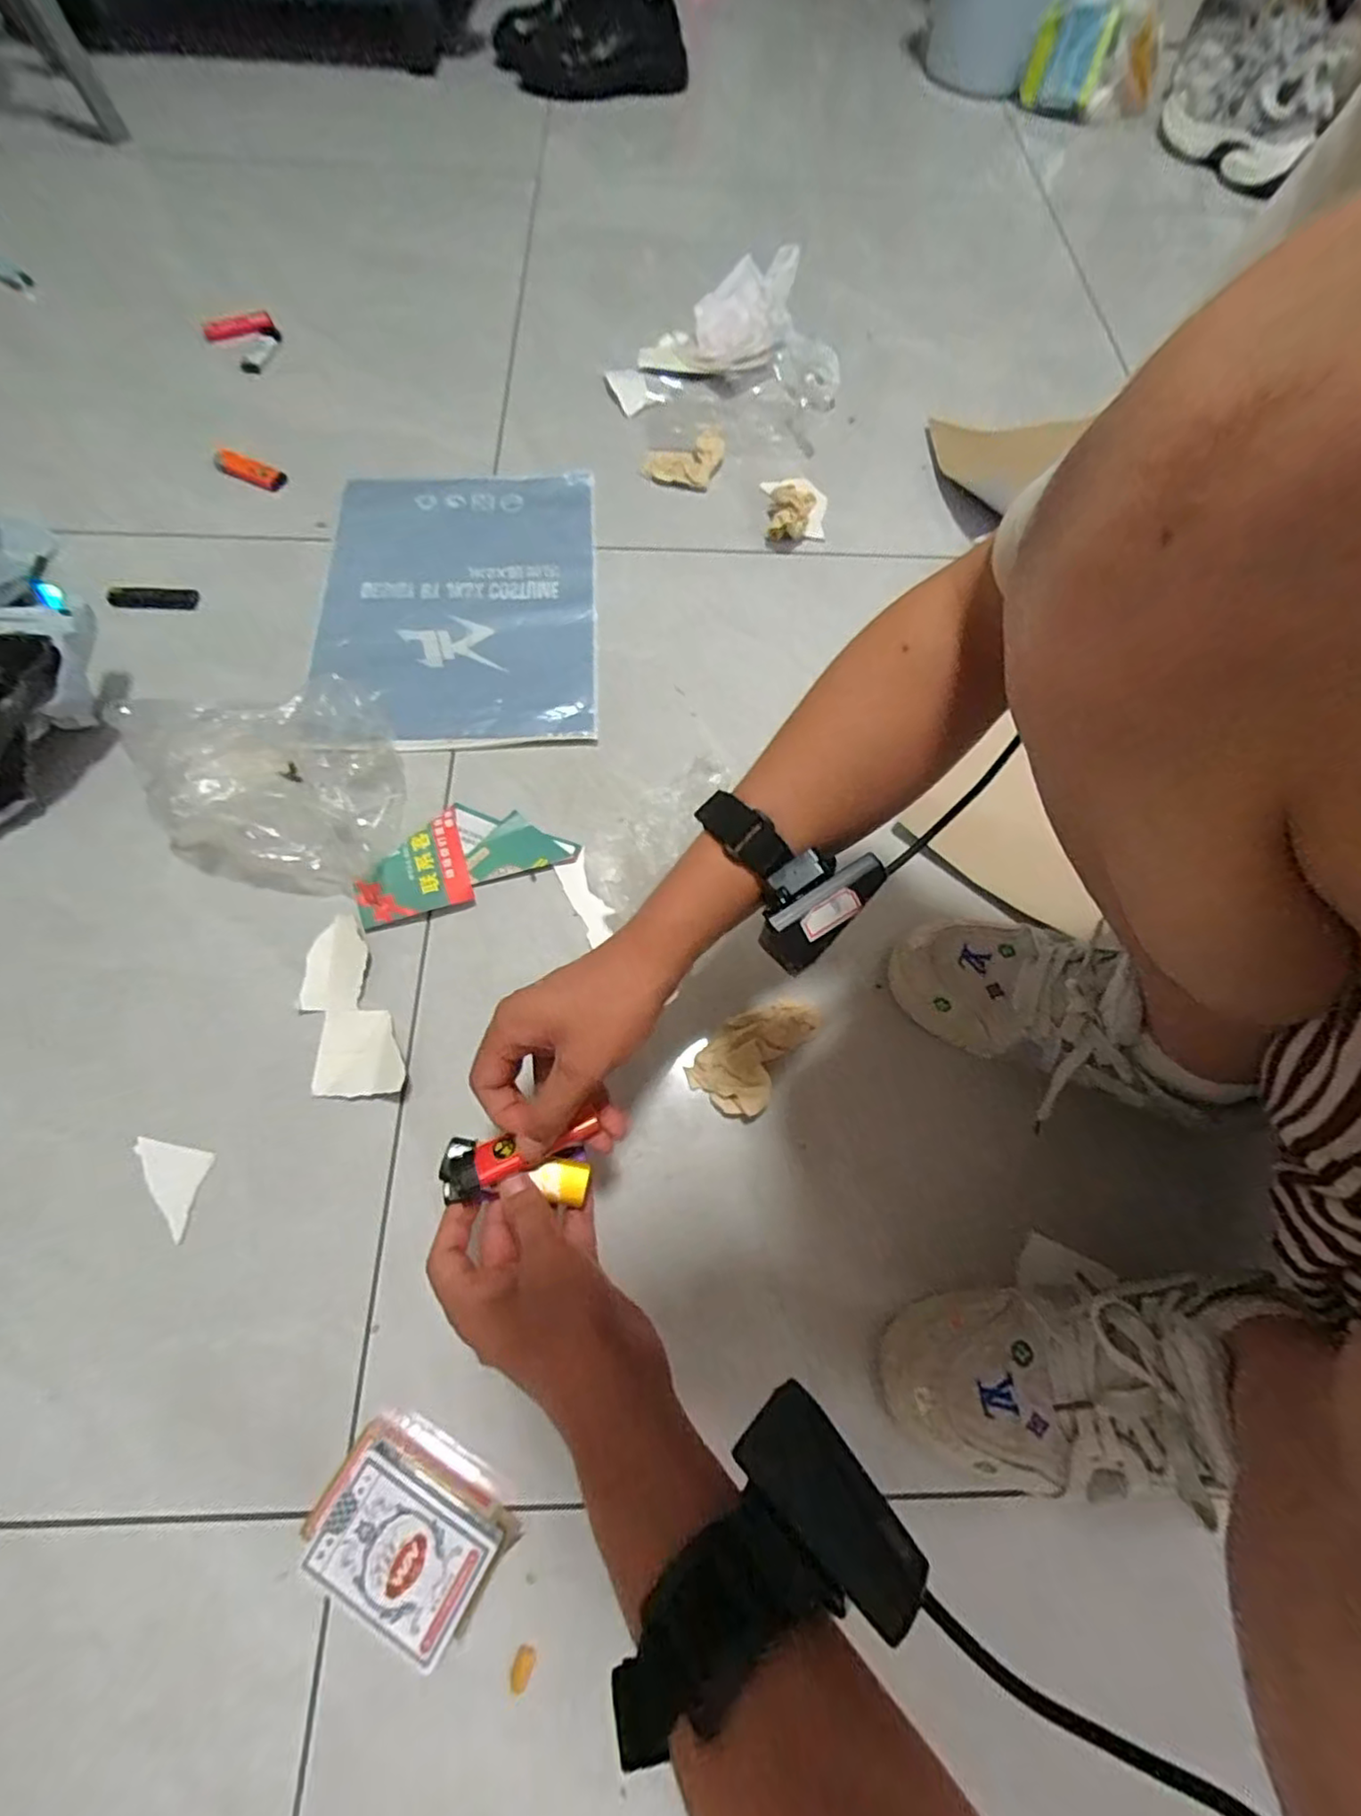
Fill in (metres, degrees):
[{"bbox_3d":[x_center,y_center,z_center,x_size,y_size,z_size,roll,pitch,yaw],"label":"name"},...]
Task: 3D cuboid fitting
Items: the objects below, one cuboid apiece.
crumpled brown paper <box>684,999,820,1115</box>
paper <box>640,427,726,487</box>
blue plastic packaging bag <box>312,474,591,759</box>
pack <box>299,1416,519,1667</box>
[{"bbox_3d":[0.055,0.103,0.487,0.056,0.027,0.100,37,70,12],"label":"crumpled brown paper"},{"bbox_3d":[0.003,-0.510,0.741,0.088,0.018,0.076,10,67,2],"label":"paper"},{"bbox_3d":[-0.218,-0.309,0.652,0.261,0.013,0.353,-3,67,-4],"label":"blue plastic packaging bag"},{"bbox_3d":[-0.151,0.344,0.365,0.103,0.037,0.069,29,69,10],"label":"pack"}]

